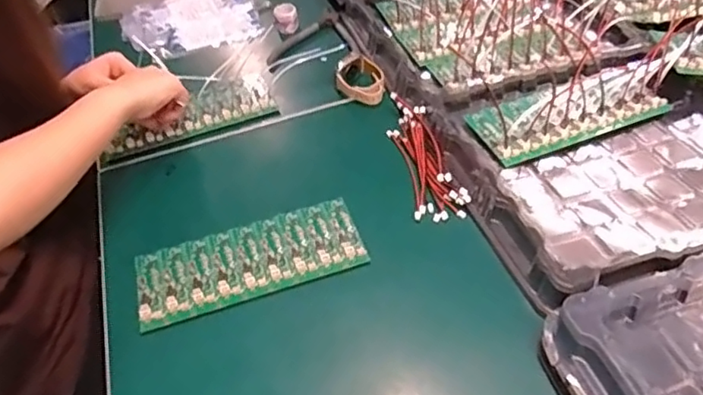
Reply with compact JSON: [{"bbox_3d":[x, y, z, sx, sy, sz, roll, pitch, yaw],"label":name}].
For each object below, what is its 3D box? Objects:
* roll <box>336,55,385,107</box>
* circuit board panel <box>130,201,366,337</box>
[{"bbox_3d":[0.009,-0.137,0.678,0.054,0.035,0.062,-8,44,0],"label":"roll"},{"bbox_3d":[-0.090,0.055,0.518,0.195,0.006,0.083,-16,44,-9],"label":"circuit board panel"}]

